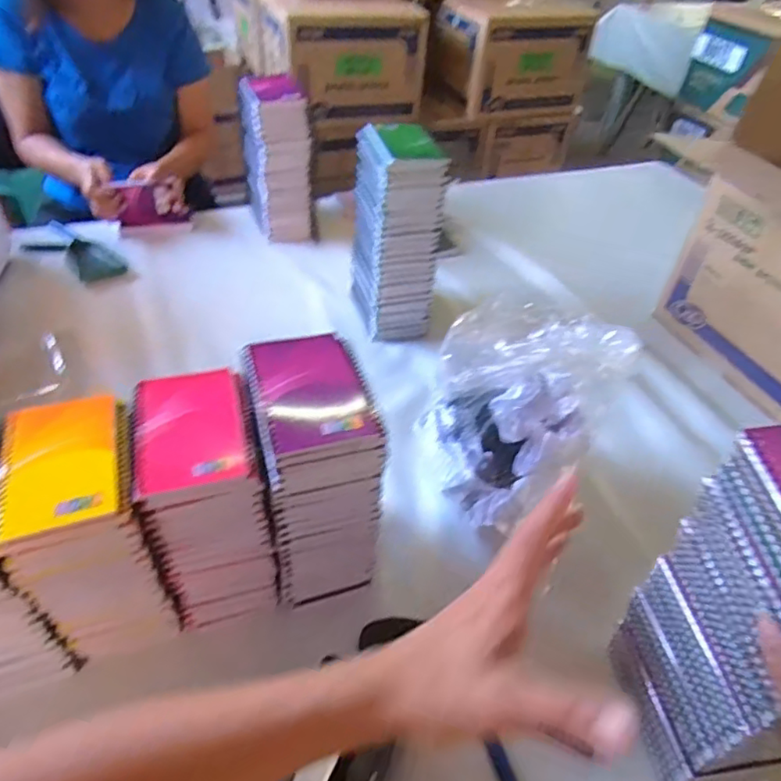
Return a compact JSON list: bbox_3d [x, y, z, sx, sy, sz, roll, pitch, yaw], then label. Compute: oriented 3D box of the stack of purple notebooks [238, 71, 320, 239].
[{"bbox_3d":[-0.198,-0.402,1.040,0.108,0.250,0.122,-7,44,-12],"label":"stack of purple notebooks"}]

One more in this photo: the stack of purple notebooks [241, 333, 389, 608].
[{"bbox_3d":[-0.073,0.082,0.558,0.099,0.238,0.127,-10,45,-15],"label":"stack of purple notebooks"}]

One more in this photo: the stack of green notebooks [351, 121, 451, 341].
[{"bbox_3d":[0.004,-0.224,0.860,0.103,0.266,0.128,-11,45,-15],"label":"stack of green notebooks"}]

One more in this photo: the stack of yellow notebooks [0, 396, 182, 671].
[{"bbox_3d":[-0.253,0.124,0.514,0.097,0.197,0.129,-9,44,-14],"label":"stack of yellow notebooks"}]

